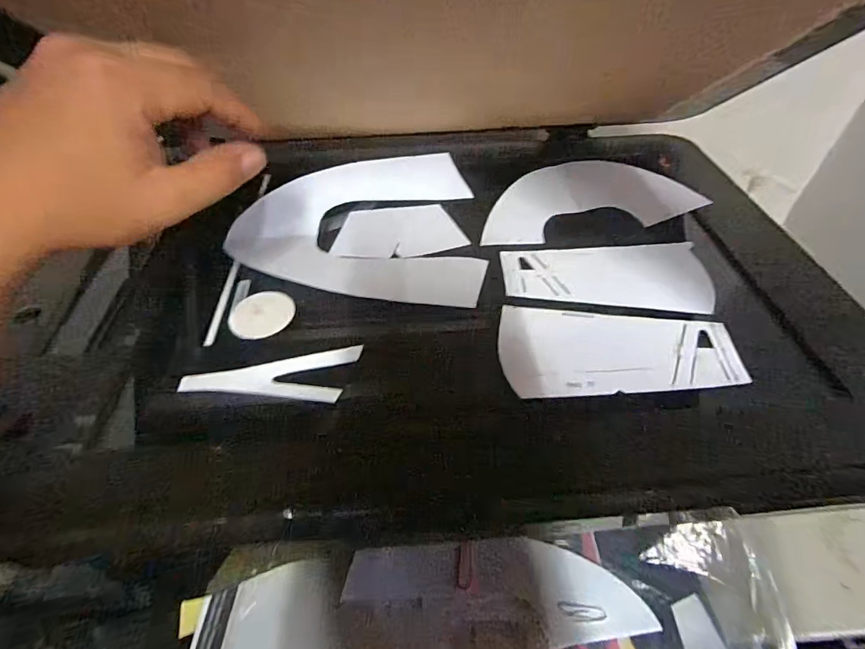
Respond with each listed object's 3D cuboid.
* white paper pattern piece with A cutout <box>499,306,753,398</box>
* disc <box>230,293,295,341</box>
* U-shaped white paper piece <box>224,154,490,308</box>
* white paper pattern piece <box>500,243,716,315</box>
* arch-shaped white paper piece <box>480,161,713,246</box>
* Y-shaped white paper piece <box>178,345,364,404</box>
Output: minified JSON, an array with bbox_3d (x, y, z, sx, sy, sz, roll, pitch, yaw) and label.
[{"bbox_3d":[0.119,0.020,0.281,0.148,0.004,0.071,5,48,5],"label":"white paper pattern piece with A cutout"},{"bbox_3d":[-0.120,-0.007,0.309,0.044,0.008,0.035,-18,51,-14],"label":"disc"},{"bbox_3d":[-0.057,-0.094,0.378,0.203,0.011,0.192,6,52,4],"label":"U-shaped white paper piece"},{"bbox_3d":[0.130,-0.039,0.330,0.149,0.004,0.073,3,49,4],"label":"white paper pattern piece"},{"bbox_3d":[0.127,-0.116,0.384,0.168,0.024,0.101,-3,49,-1],"label":"arch-shaped white paper piece"},{"bbox_3d":[-0.101,0.032,0.273,0.109,0.005,0.041,-5,35,-2],"label":"Y-shaped white paper piece"}]

